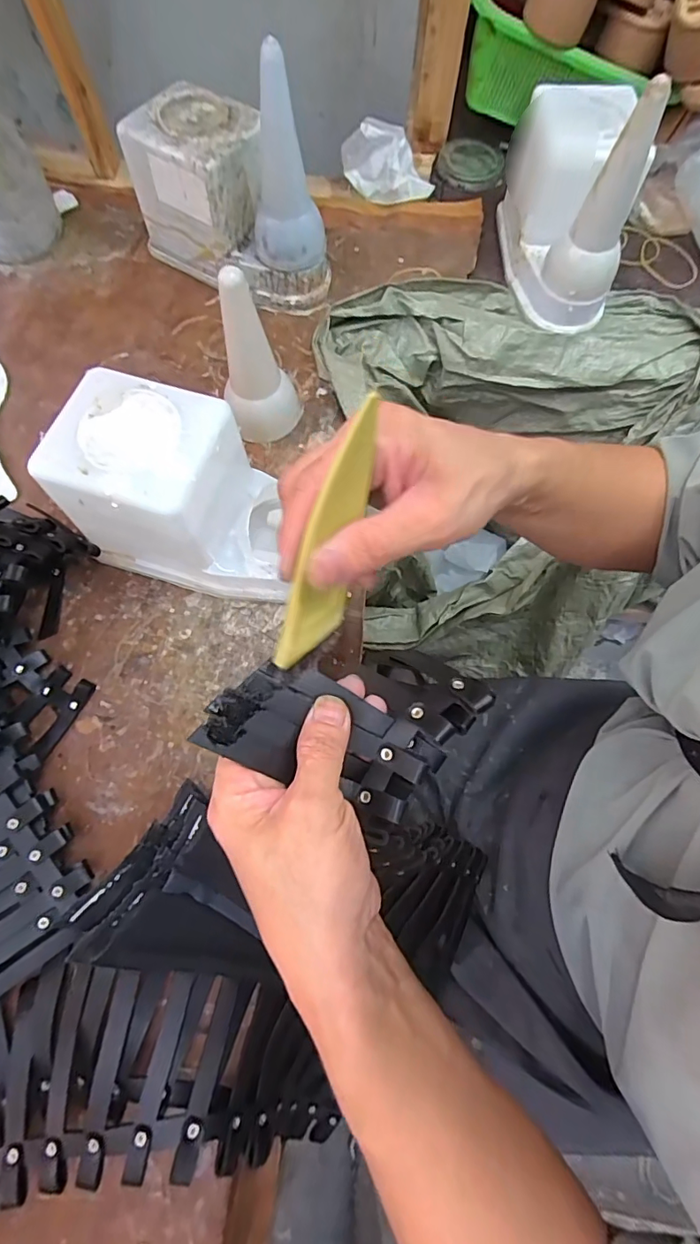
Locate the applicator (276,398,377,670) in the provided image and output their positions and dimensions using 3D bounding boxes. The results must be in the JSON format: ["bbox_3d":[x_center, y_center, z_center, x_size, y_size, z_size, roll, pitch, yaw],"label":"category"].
[{"bbox_3d":[-0.008,-0.034,0.222,0.034,0.122,0.005,-16,45,-39],"label":"applicator"}]

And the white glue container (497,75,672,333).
[{"bbox_3d":[0.214,-0.417,0.476,0.099,0.178,0.177,3,70,0],"label":"white glue container"}]

